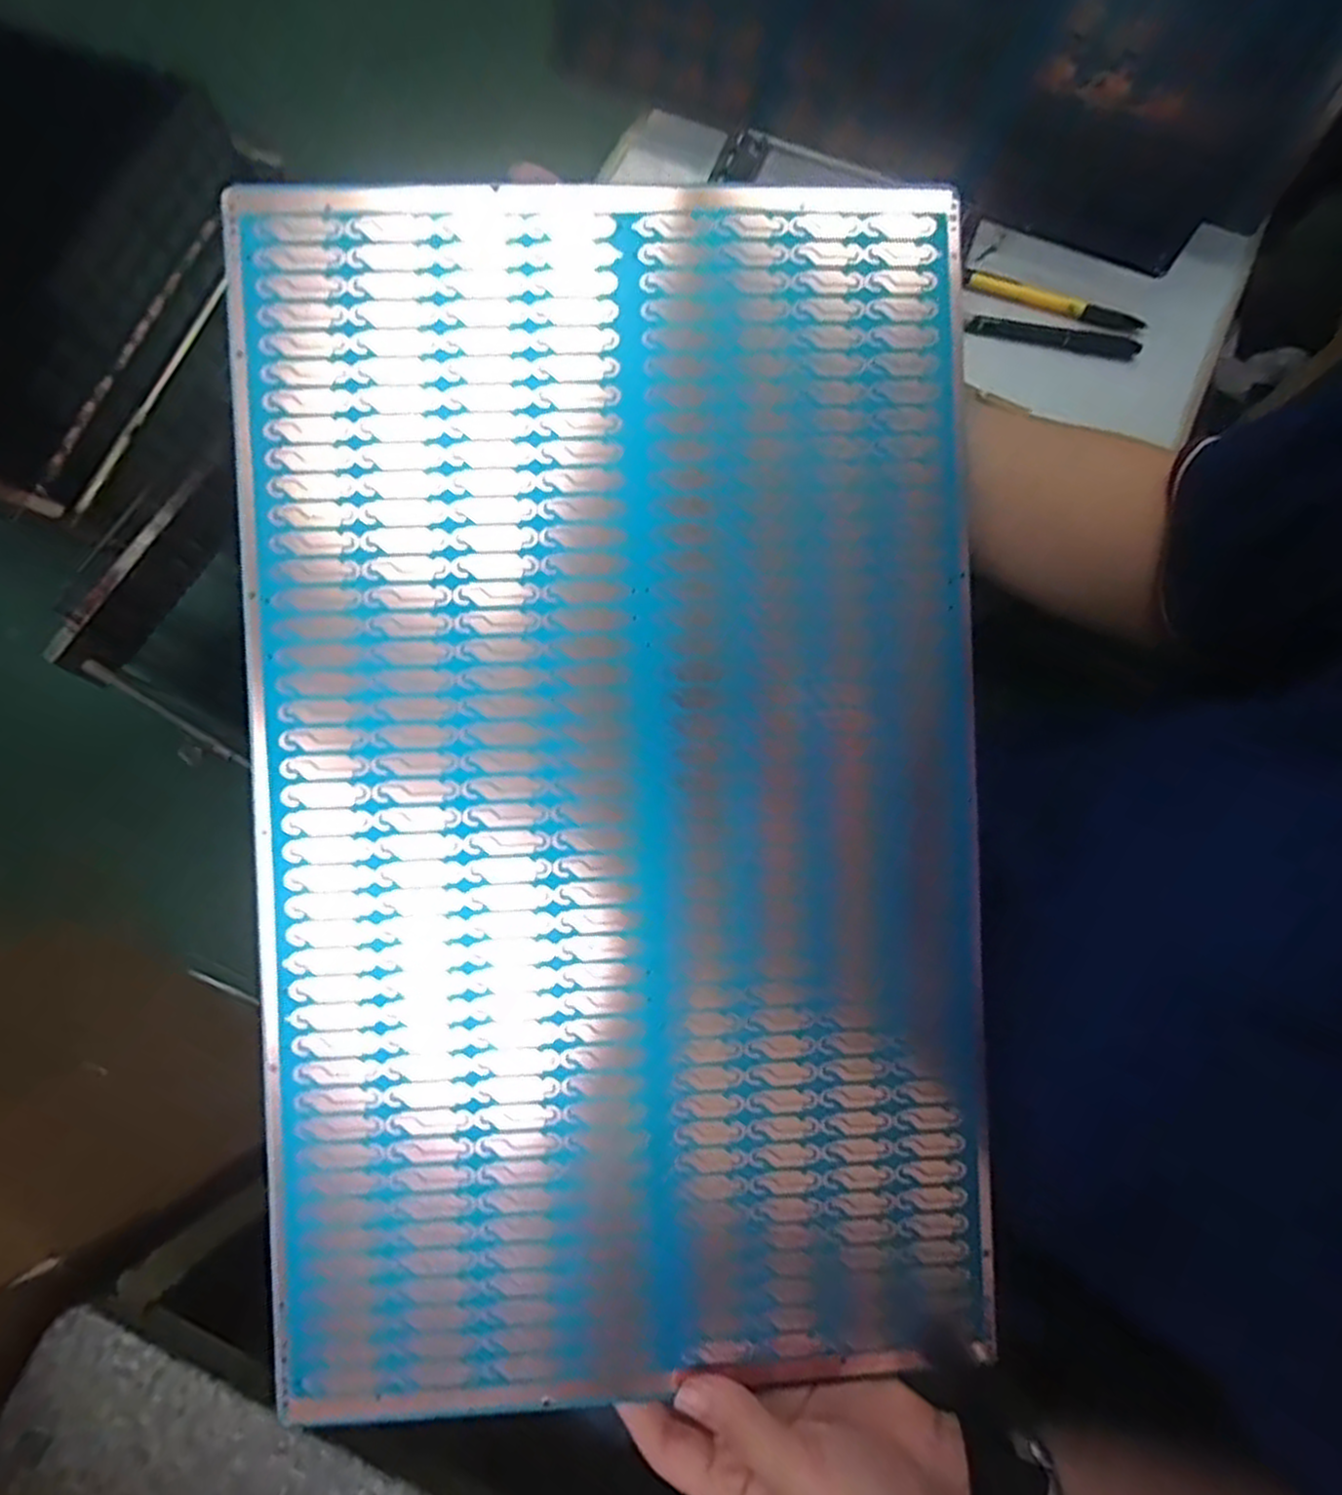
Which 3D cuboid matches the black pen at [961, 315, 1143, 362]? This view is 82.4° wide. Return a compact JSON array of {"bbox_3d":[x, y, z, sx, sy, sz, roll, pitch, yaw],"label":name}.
[{"bbox_3d":[0.273,-0.294,0.547,0.119,0.010,0.015,12,78,1],"label":"black pen"}]

